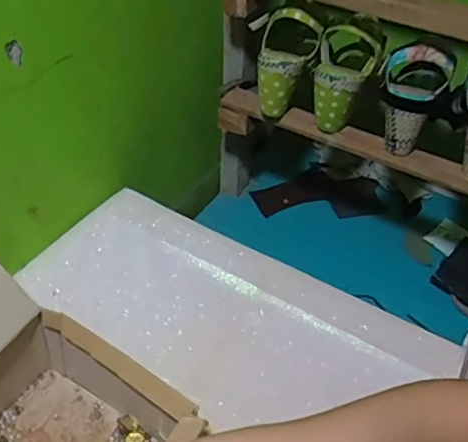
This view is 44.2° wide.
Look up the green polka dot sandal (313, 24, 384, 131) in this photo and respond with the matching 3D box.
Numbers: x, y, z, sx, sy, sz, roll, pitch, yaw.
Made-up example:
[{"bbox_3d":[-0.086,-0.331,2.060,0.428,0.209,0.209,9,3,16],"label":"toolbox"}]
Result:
[{"bbox_3d":[0.146,-0.190,0.773,0.078,0.131,0.077,13,43,10],"label":"green polka dot sandal"}]

